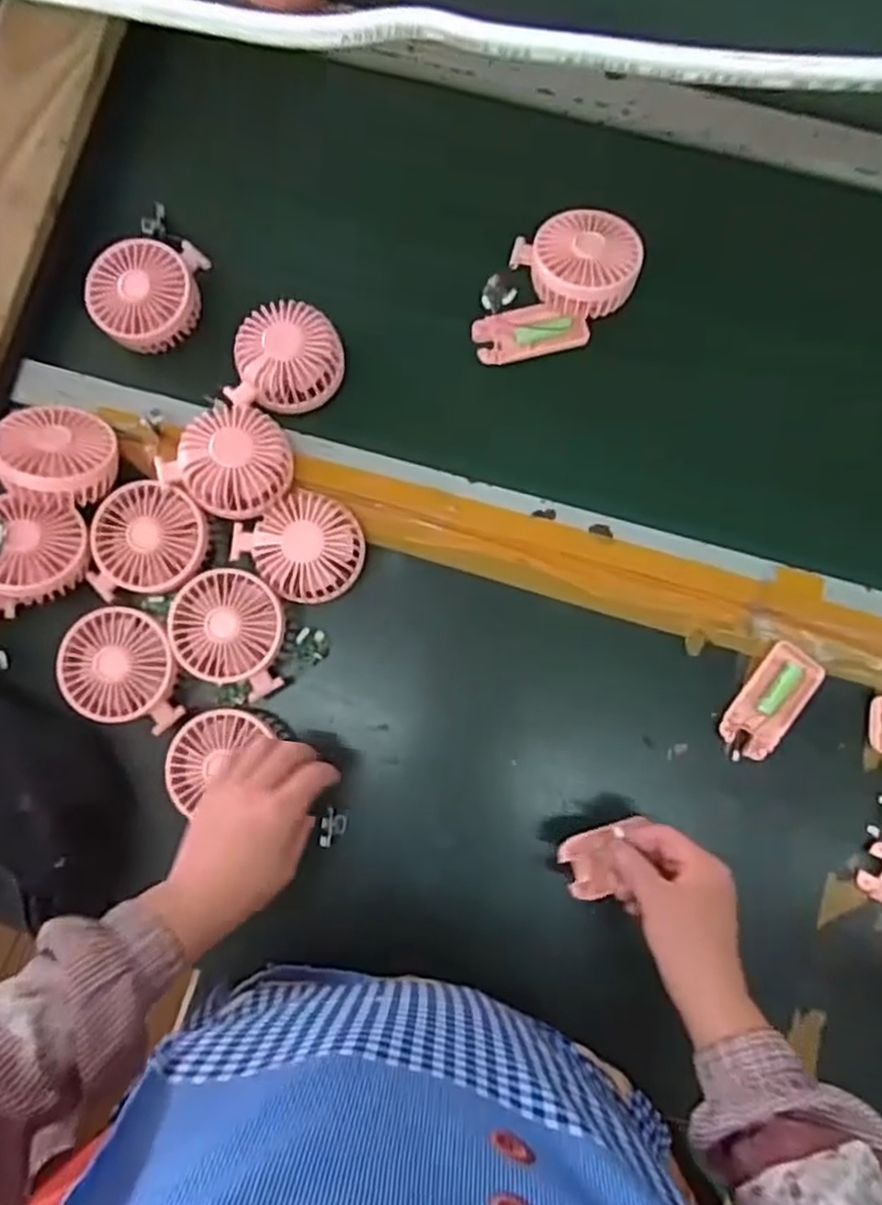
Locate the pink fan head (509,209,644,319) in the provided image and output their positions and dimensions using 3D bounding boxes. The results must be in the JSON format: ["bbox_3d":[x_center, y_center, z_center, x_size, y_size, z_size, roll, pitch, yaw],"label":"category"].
[{"bbox_3d":[0.118,-0.283,0.617,0.086,0.043,0.093,0,82,1],"label":"pink fan head"}]

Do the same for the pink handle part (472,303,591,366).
[{"bbox_3d":[0.076,-0.231,0.630,0.093,0.021,0.040,-10,82,0],"label":"pink handle part"}]

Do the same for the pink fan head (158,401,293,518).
[{"bbox_3d":[-0.164,-0.113,0.588,0.086,0.031,0.087,31,84,5],"label":"pink fan head"}]

